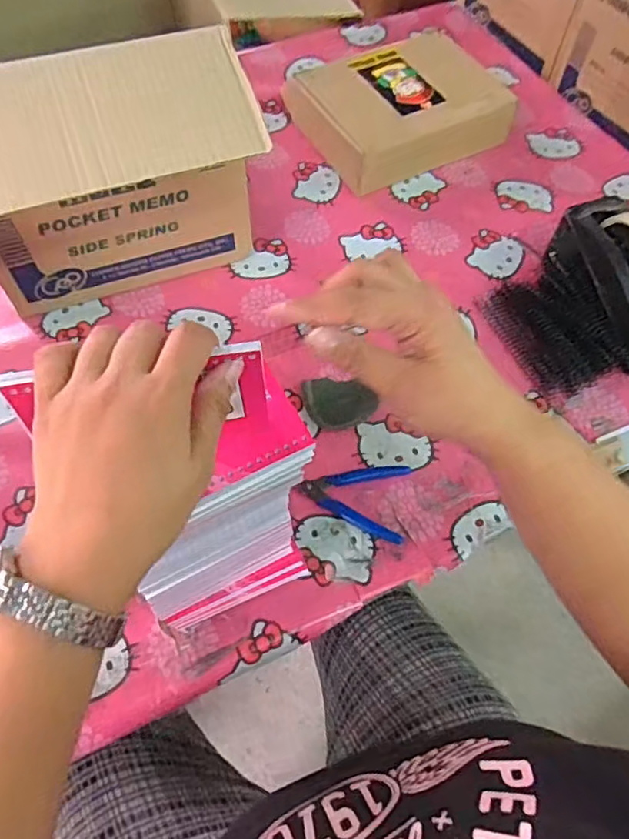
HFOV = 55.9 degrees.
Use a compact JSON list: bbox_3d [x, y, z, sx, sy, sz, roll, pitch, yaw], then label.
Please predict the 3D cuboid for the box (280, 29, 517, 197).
[{"bbox_3d":[0.122,-0.463,0.882,0.271,0.087,0.218,-25,64,-15],"label":"box"}]

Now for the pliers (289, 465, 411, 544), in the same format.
[{"bbox_3d":[0.040,0.074,0.623,0.114,0.012,0.085,14,60,6],"label":"pliers"}]

